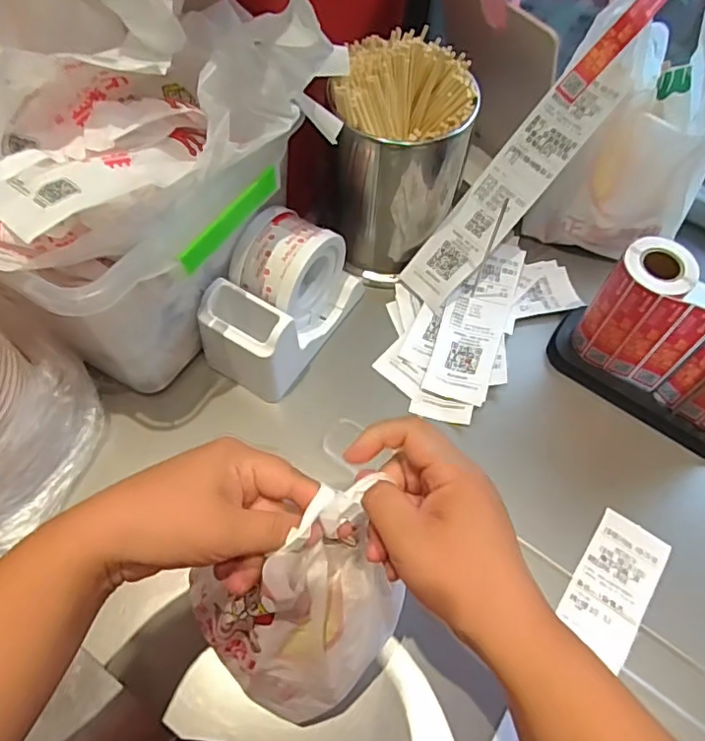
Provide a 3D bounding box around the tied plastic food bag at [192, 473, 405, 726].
[{"bbox_3d":[-0.025,0.146,0.334,0.114,0.153,0.089,-24,65,-15],"label":"tied plastic food bag"}]

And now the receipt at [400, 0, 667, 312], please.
[{"bbox_3d":[0.159,-0.190,0.517,0.050,0.011,0.309,41,105,11],"label":"receipt"}]

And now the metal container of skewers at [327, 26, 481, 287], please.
[{"bbox_3d":[0.039,-0.191,0.529,0.126,0.166,0.123,-2,61,-3],"label":"metal container of skewers"}]

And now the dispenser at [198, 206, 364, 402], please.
[{"bbox_3d":[-0.062,-0.065,0.506,0.088,0.098,0.146,28,64,13],"label":"dispenser"}]

